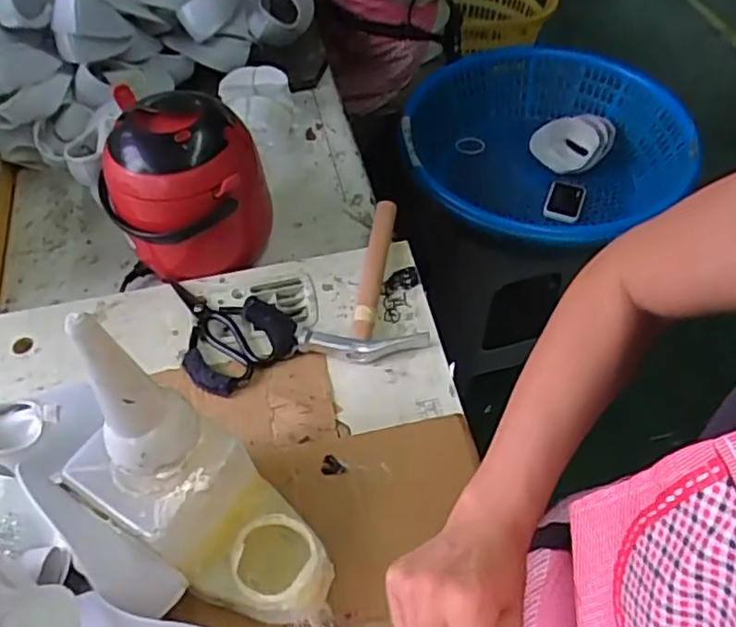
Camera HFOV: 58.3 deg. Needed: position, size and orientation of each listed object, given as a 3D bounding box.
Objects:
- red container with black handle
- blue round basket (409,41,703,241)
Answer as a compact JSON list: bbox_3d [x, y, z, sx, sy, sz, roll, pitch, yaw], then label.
[{"bbox_3d":[-0.231,-0.170,0.816,0.185,0.173,0.192,-17,54,-10],"label":"red container with black handle"},{"bbox_3d":[0.363,-0.344,1.368,0.517,0.156,0.555,-1,53,2],"label":"blue round basket"}]

